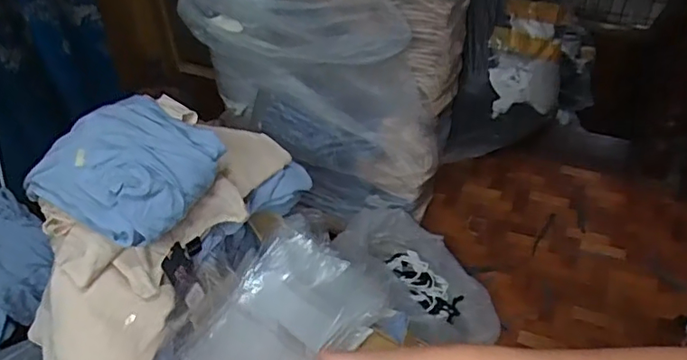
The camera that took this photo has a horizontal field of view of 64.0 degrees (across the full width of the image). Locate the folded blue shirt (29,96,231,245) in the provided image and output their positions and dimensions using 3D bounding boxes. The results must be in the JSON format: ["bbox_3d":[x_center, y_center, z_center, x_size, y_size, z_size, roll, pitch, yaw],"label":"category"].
[{"bbox_3d":[-0.289,-0.032,0.745,0.206,0.079,0.210,20,46,23],"label":"folded blue shirt"}]

